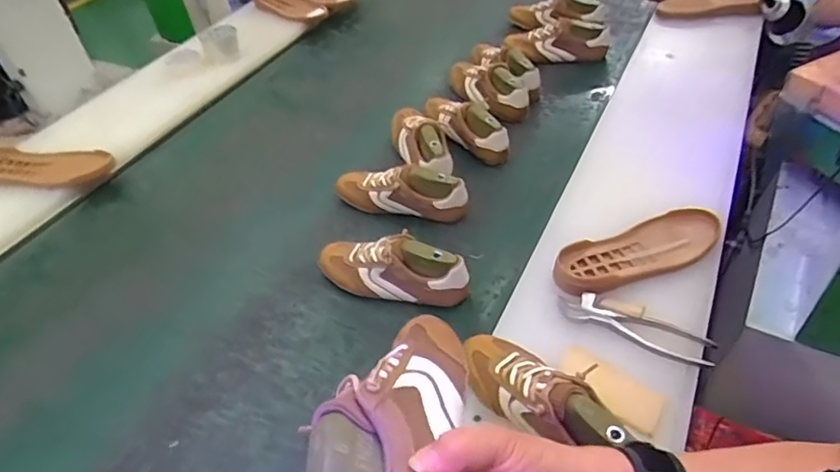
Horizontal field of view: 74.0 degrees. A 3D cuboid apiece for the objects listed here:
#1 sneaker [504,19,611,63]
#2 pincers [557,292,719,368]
[{"bbox_3d":[0.322,-0.454,1.308,0.247,0.075,0.083,-2,43,4],"label":"sneaker"},{"bbox_3d":[0.269,0.112,0.704,0.189,0.019,0.048,19,48,25],"label":"pincers"}]

